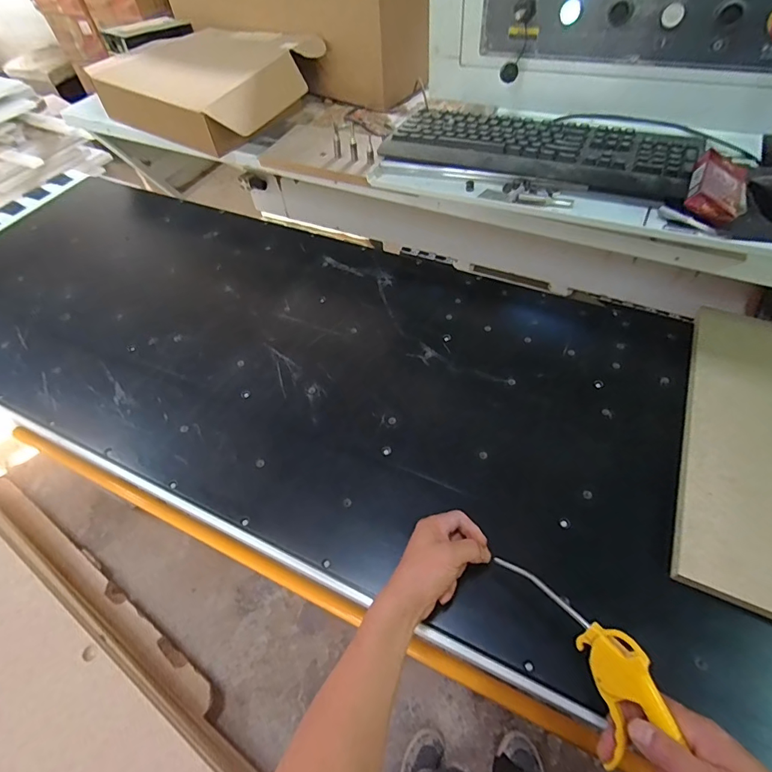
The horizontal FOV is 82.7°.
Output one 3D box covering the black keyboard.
[{"bbox_3d":[0.225,-0.365,0.668,0.435,0.034,0.186,19,56,17],"label":"black keyboard"}]

